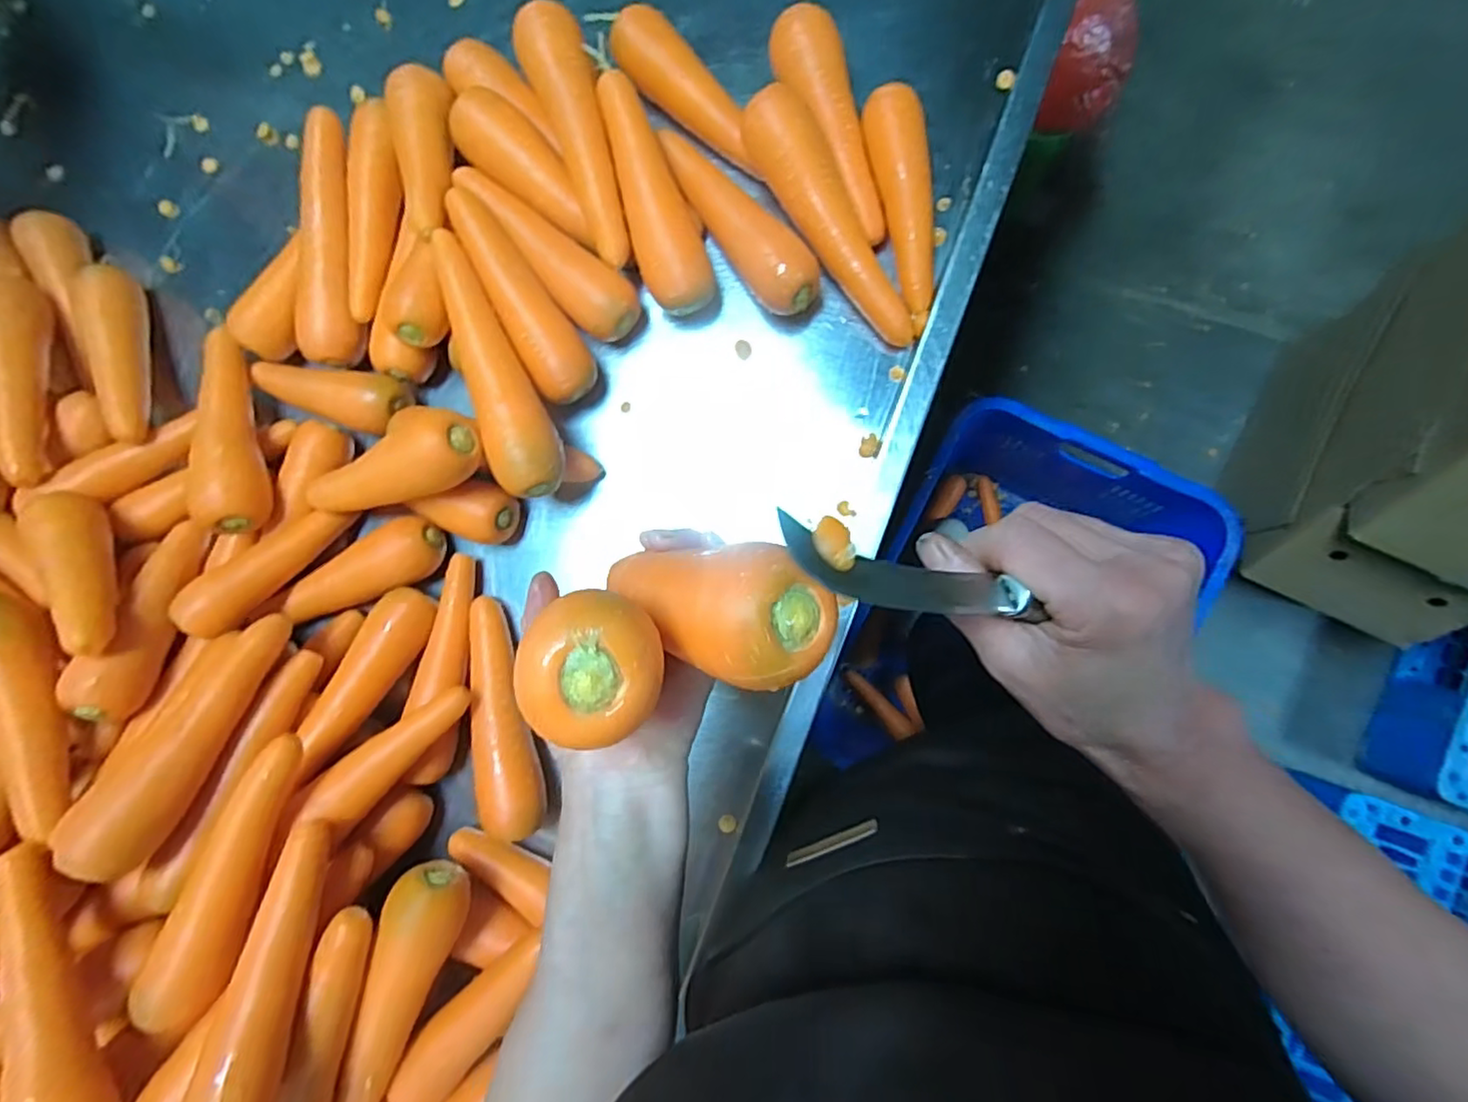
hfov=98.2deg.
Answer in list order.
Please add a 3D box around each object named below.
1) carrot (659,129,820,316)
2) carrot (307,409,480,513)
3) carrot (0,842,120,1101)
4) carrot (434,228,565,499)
[{"bbox_3d":[0.003,-0.269,0.508,0.053,0.047,0.194,-33,81,4],"label":"carrot"},{"bbox_3d":[-0.267,-0.059,0.484,0.171,0.041,0.055,-15,83,25],"label":"carrot"},{"bbox_3d":[-0.424,0.278,0.387,0.033,0.045,0.187,-20,82,6],"label":"carrot"},{"bbox_3d":[-0.186,-0.144,0.490,0.048,0.047,0.220,-25,82,5],"label":"carrot"}]

